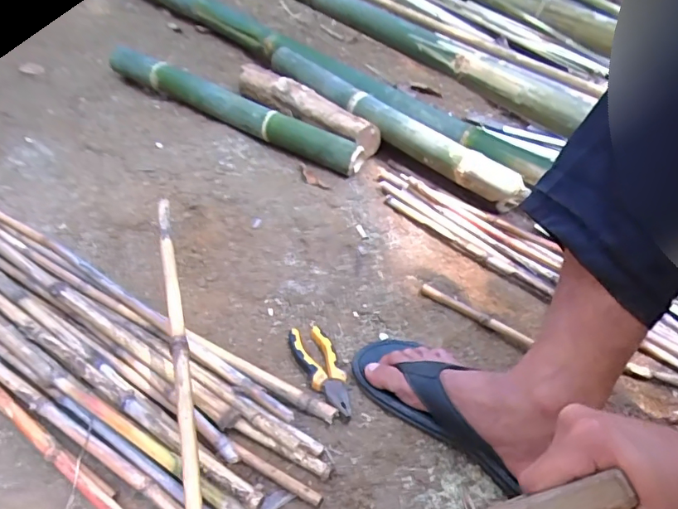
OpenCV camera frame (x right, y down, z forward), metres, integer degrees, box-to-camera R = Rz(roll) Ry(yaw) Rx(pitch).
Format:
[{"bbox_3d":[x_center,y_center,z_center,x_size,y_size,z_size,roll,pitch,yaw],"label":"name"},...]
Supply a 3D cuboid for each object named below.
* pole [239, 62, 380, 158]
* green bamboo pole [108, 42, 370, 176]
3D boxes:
[{"bbox_3d":[-0.083,-0.326,1.090,0.424,0.066,0.082,34,49,30],"label":"pole"},{"bbox_3d":[-0.264,-0.326,1.057,0.718,0.076,0.058,25,45,23],"label":"green bamboo pole"}]

